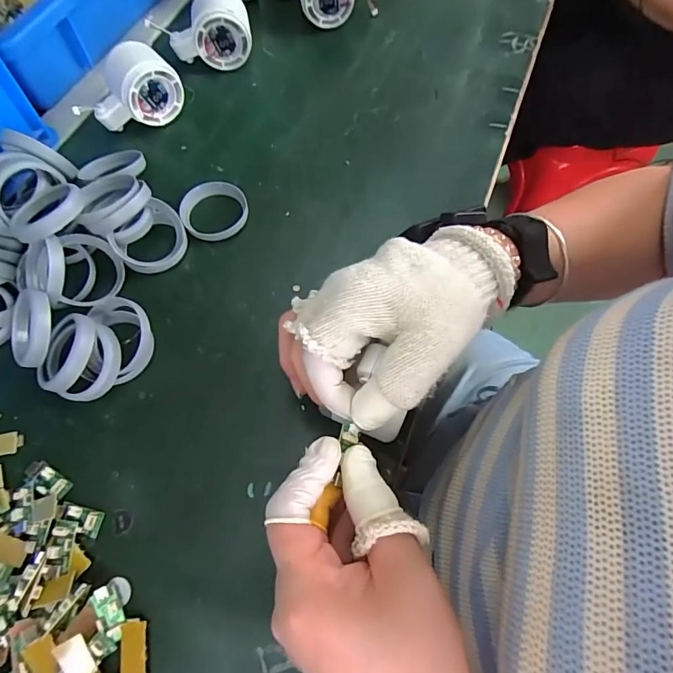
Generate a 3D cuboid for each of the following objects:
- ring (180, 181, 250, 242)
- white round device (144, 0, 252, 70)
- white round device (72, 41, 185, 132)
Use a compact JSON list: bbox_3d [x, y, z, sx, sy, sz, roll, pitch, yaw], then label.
[{"bbox_3d":[-0.109,-0.112,0.388,0.058,0.011,0.059,-1,66,1],"label":"ring"},{"bbox_3d":[-0.139,-0.324,0.460,0.102,0.061,0.049,3,66,3],"label":"white round device"},{"bbox_3d":[-0.203,-0.238,0.423,0.098,0.059,0.050,-27,68,-10],"label":"white round device"}]

